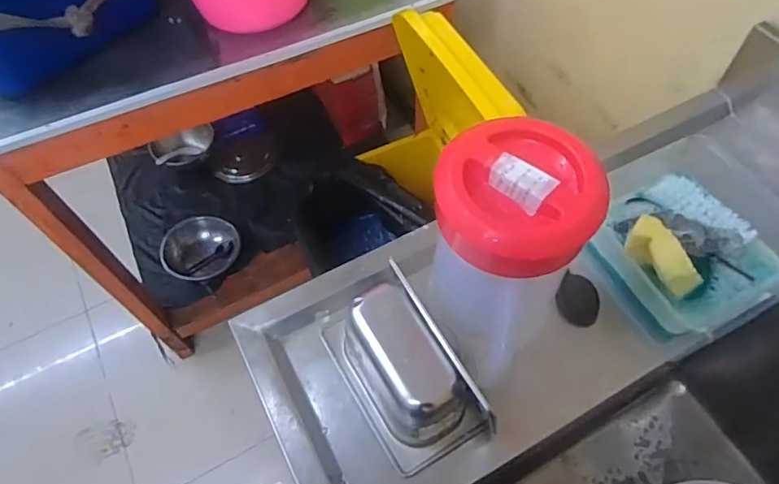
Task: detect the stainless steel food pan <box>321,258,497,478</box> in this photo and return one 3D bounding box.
[{"bbox_3d":[0.013,0.118,0.533,0.105,0.104,0.180,-28,62,-15],"label":"stainless steel food pan"}]

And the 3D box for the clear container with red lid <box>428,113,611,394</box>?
[{"bbox_3d":[0.101,0.021,0.496,0.127,0.243,0.128,-38,65,-20],"label":"clear container with red lid"}]

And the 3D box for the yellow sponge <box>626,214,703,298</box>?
[{"bbox_3d":[0.281,0.013,0.548,0.038,0.032,0.083,-29,63,-16],"label":"yellow sponge"}]

